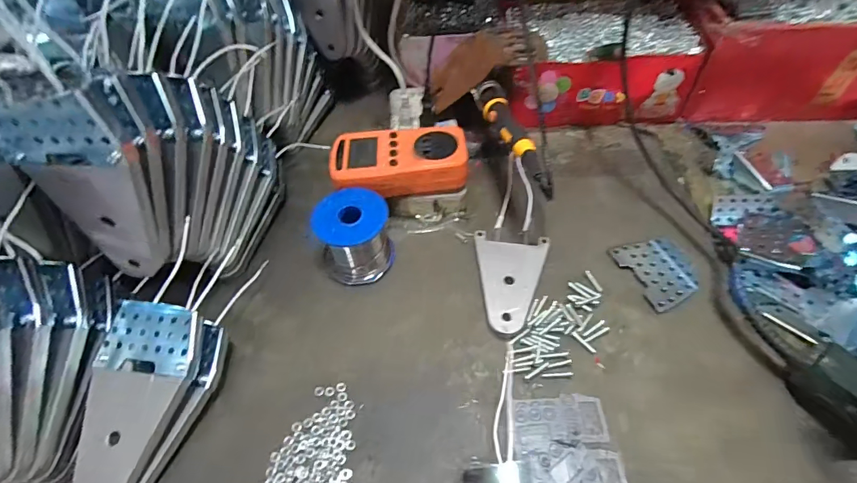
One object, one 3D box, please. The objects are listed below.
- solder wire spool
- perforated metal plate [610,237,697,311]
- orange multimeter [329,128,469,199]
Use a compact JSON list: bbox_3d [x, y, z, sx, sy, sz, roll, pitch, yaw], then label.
[{"bbox_3d":[-0.066,-0.005,0.385,0.065,0.062,0.062,-5,52,0],"label":"solder wire spool"},{"bbox_3d":[0.206,0.025,0.381,0.054,0.008,0.069,-18,53,-10],"label":"perforated metal plate"},{"bbox_3d":[-0.028,-0.077,0.408,0.126,0.025,0.073,-4,52,1],"label":"orange multimeter"}]

